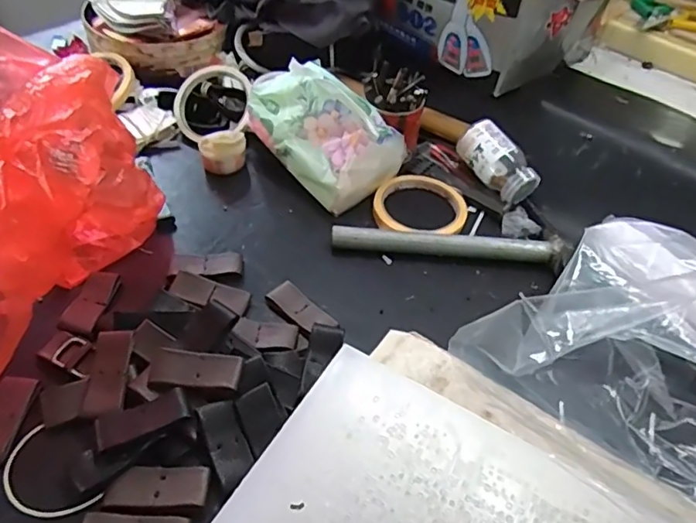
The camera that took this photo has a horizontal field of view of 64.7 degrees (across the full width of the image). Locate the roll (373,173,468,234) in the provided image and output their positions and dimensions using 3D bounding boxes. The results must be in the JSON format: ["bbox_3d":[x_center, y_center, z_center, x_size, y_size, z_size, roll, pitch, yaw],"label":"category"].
[{"bbox_3d":[0.074,-0.056,0.559,0.090,0.018,0.091,3,47,-3],"label":"roll"}]

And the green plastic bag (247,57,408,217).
[{"bbox_3d":[-0.025,-0.136,0.561,0.086,0.093,0.146,-34,59,-32],"label":"green plastic bag"}]

